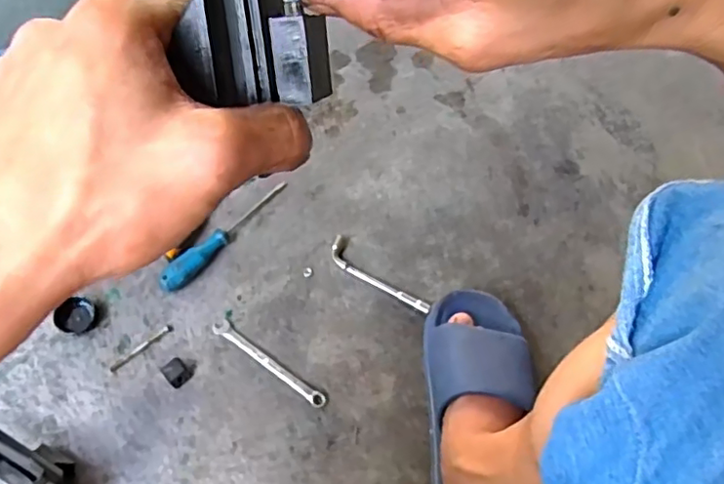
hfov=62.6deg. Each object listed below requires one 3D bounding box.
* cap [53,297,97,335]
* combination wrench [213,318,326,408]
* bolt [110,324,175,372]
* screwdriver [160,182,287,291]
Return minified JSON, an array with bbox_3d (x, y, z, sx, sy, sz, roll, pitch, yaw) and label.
[{"bbox_3d":[-0.332,0.085,0.690,0.039,0.026,0.042,1,65,-2],"label":"cap"},{"bbox_3d":[-0.107,0.140,0.688,0.155,0.004,0.019,33,68,12],"label":"combination wrench"},{"bbox_3d":[-0.255,0.122,0.690,0.081,0.004,0.009,-36,72,-18],"label":"bolt"},{"bbox_3d":[-0.169,-0.011,0.739,0.031,0.026,0.194,40,69,15],"label":"screwdriver"}]

